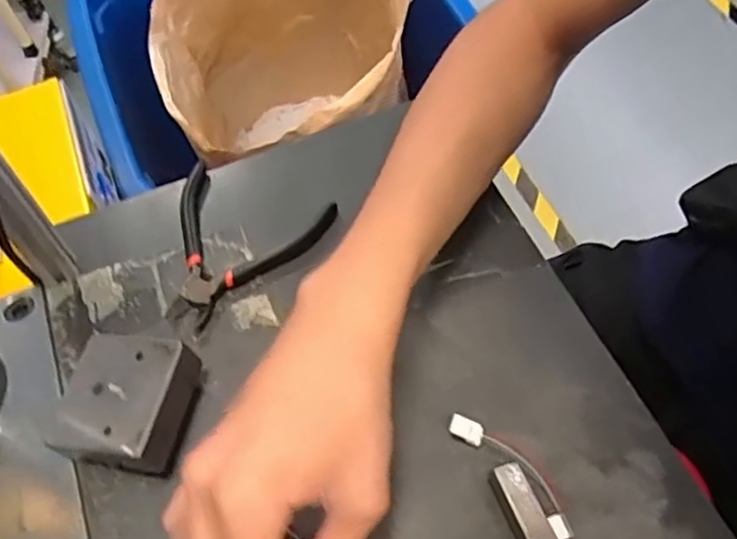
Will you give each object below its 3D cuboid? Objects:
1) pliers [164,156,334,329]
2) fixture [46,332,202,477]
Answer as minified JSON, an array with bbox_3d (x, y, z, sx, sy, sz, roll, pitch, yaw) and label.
[{"bbox_3d":[-0.086,-0.011,0.432,0.097,0.022,0.106,16,60,14],"label":"pliers"},{"bbox_3d":[-0.126,0.072,0.369,0.075,0.041,0.068,6,58,8],"label":"fixture"}]

